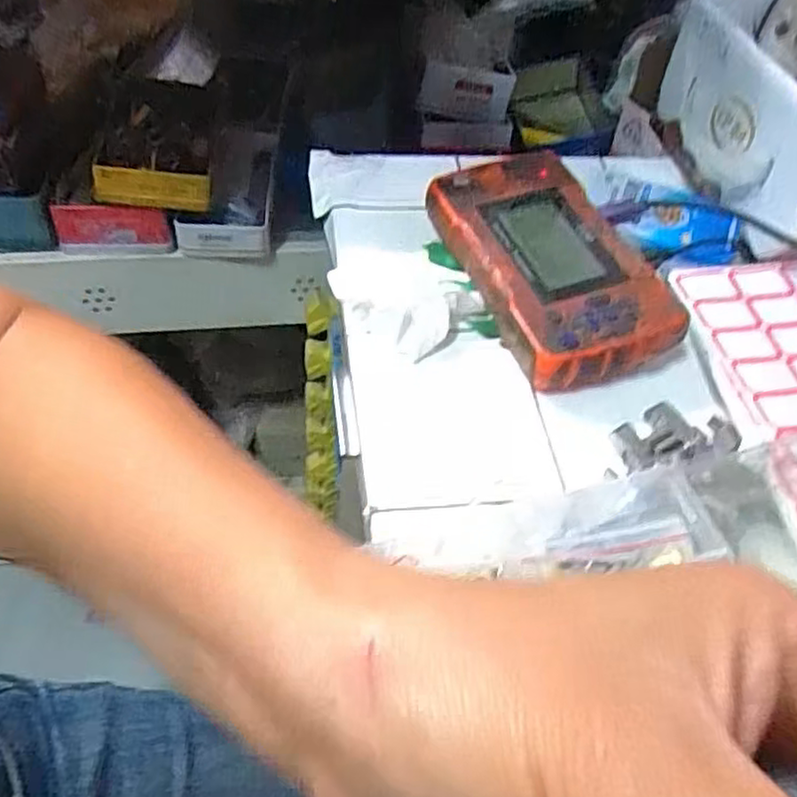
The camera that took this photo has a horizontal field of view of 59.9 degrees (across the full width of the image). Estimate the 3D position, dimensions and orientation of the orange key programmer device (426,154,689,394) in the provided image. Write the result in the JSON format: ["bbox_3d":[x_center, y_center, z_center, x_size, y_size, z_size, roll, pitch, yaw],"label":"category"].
[{"bbox_3d":[0.093,-0.085,0.422,0.098,0.027,0.170,-14,55,-16],"label":"orange key programmer device"}]

